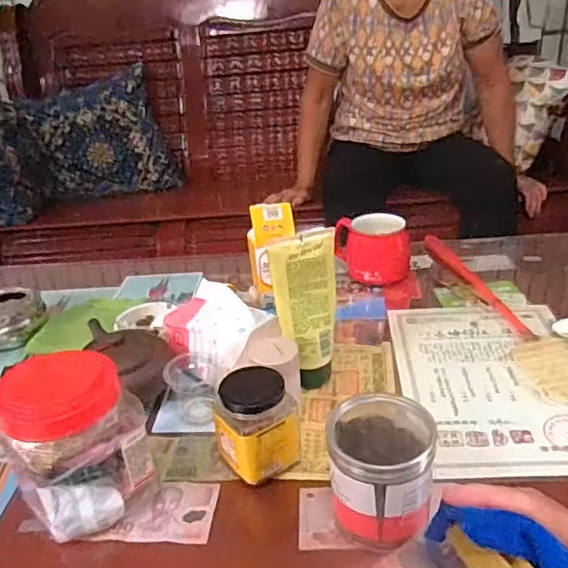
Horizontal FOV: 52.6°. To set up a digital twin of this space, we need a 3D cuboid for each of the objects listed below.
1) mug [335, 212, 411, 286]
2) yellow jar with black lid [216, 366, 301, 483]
[{"bbox_3d":[0.131,-0.056,0.854,0.106,0.089,0.073,-2,28,5],"label":"mug"},{"bbox_3d":[-0.026,0.134,0.531,0.065,0.097,0.058,-18,30,-22],"label":"yellow jar with black lid"}]

